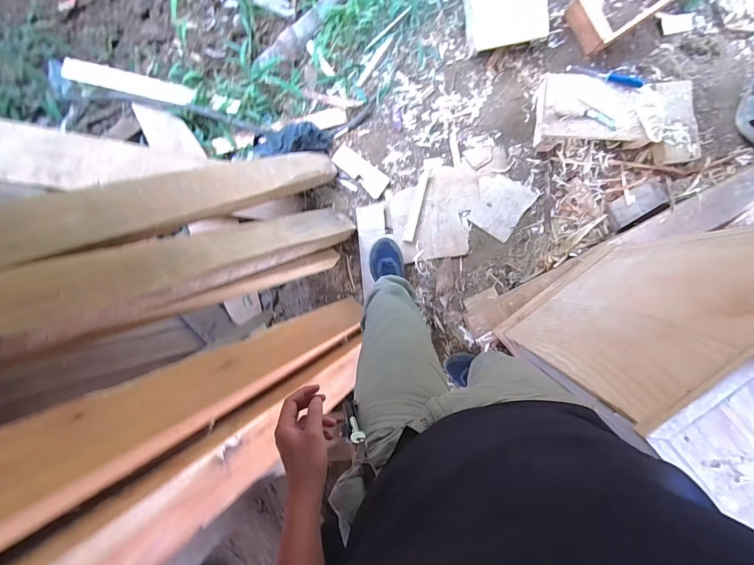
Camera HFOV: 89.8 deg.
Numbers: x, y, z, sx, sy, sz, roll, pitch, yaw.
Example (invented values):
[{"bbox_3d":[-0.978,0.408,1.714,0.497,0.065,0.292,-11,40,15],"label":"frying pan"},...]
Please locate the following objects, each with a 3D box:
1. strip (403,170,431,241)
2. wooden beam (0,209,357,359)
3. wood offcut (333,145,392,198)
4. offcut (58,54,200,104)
[{"bbox_3d":[0.144,-0.277,1.371,0.038,0.021,0.260,14,92,9],"label":"strip"},{"bbox_3d":[-0.351,-0.086,0.966,0.141,1.018,0.079,45,120,7],"label":"wooden beam"},{"bbox_3d":[-0.062,-0.413,1.406,0.224,0.017,0.086,39,96,7],"label":"wood offcut"},{"bbox_3d":[-0.833,-0.675,1.278,0.402,0.028,0.074,10,92,-10],"label":"offcut"}]

